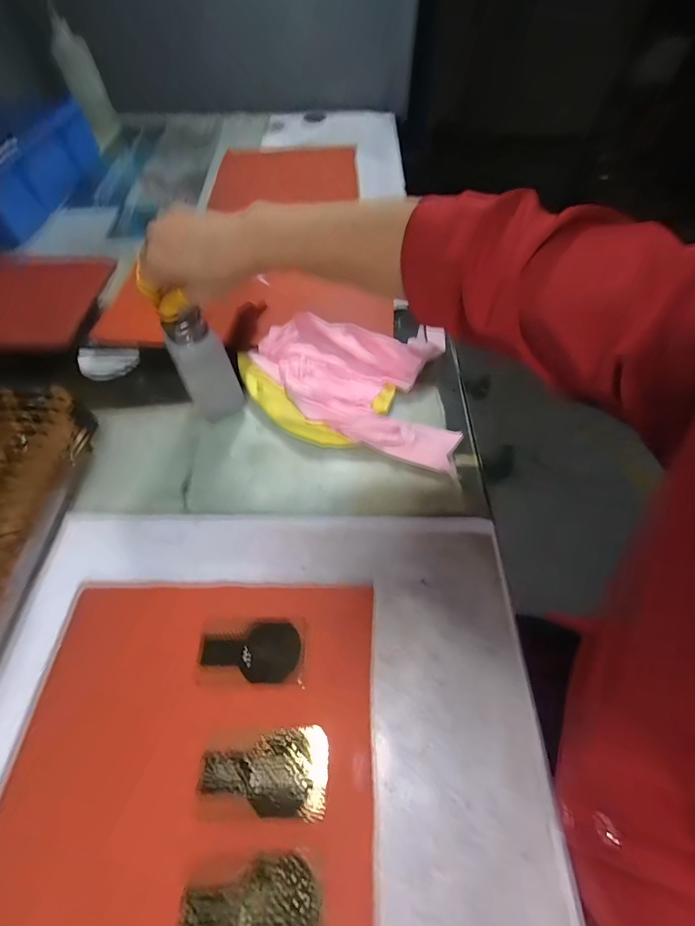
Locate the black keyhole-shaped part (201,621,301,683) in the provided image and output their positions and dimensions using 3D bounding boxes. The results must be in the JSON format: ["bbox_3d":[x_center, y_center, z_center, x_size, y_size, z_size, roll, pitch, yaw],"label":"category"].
[{"bbox_3d":[-0.080,0.156,0.307,0.078,0.004,0.043,-1,58,0],"label":"black keyhole-shaped part"}]

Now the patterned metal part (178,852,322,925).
[{"bbox_3d":[-0.061,0.278,0.231,0.084,0.004,0.046,-3,58,-1],"label":"patterned metal part"}]

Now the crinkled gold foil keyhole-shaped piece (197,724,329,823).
[{"bbox_3d":[-0.059,0.218,0.268,0.089,0.004,0.050,5,58,3],"label":"crinkled gold foil keyhole-shaped piece"}]

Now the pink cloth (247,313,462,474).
[{"bbox_3d":[0.009,-0.114,0.465,0.276,0.047,0.197,18,60,12],"label":"pink cloth"}]

